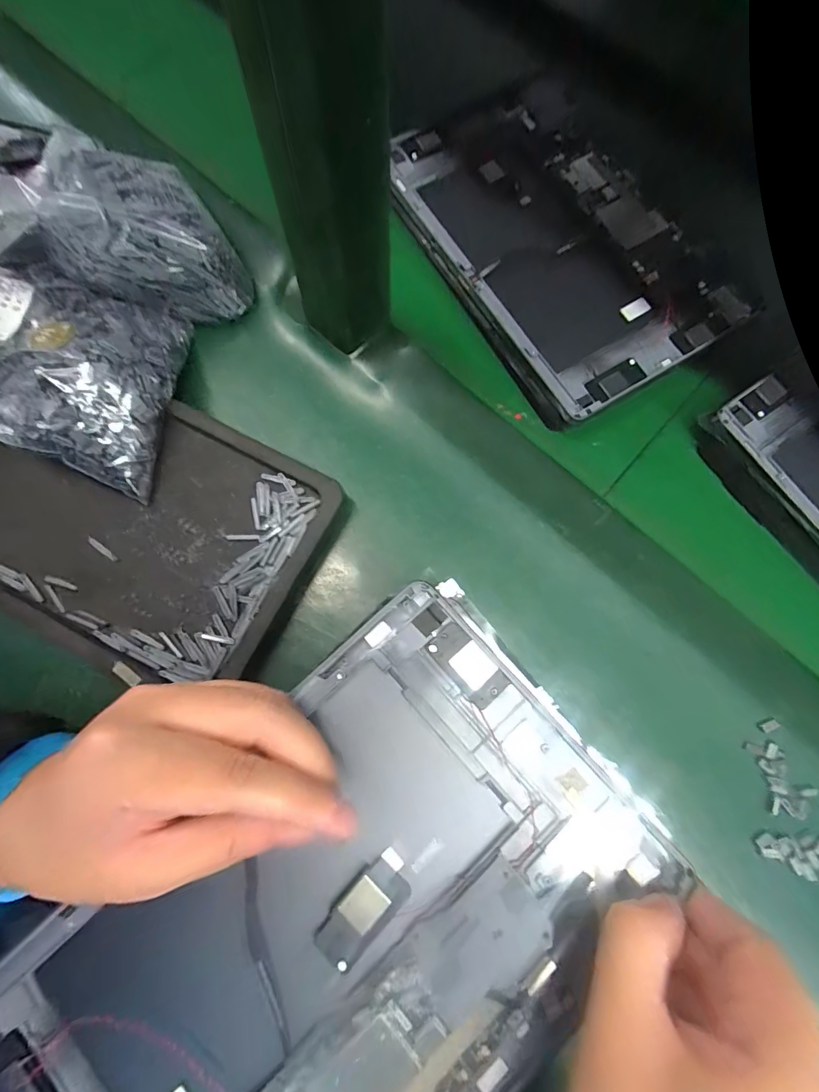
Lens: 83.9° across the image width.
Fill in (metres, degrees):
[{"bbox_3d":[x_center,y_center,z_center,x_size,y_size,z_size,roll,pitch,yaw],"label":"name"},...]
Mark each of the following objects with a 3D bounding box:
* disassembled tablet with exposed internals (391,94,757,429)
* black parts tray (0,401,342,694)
[{"bbox_3d":[0.102,-0.210,0.313,0.162,0.019,0.235,-33,81,-7],"label":"disassembled tablet with exposed internals"},{"bbox_3d":[-0.176,-0.019,0.272,0.230,0.016,0.159,29,80,4],"label":"black parts tray"}]

